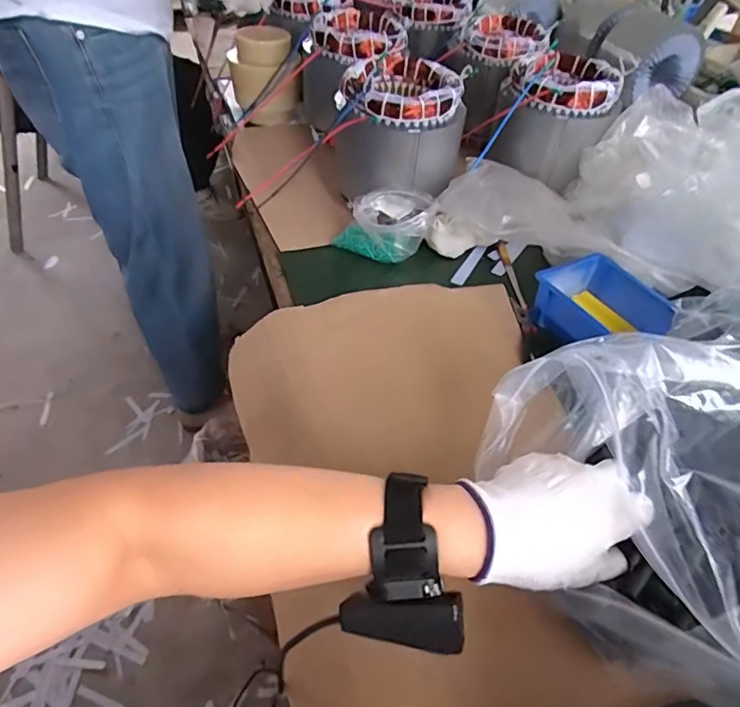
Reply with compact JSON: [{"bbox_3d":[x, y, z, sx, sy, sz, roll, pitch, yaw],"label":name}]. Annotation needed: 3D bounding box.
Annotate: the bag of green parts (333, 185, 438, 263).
[{"bbox_3d":[0.016,-0.159,0.610,0.115,0.059,0.079,7,46,3],"label":"bag of green parts"}]

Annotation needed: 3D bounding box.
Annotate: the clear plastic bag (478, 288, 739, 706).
[{"bbox_3d":[0.229,0.079,0.351,0.249,0.107,0.229,-18,50,-20],"label":"clear plastic bag"}]

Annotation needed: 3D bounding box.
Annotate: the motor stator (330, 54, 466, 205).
[{"bbox_3d":[0.036,-0.279,0.663,0.147,0.138,0.147,7,46,3],"label":"motor stator"}]

